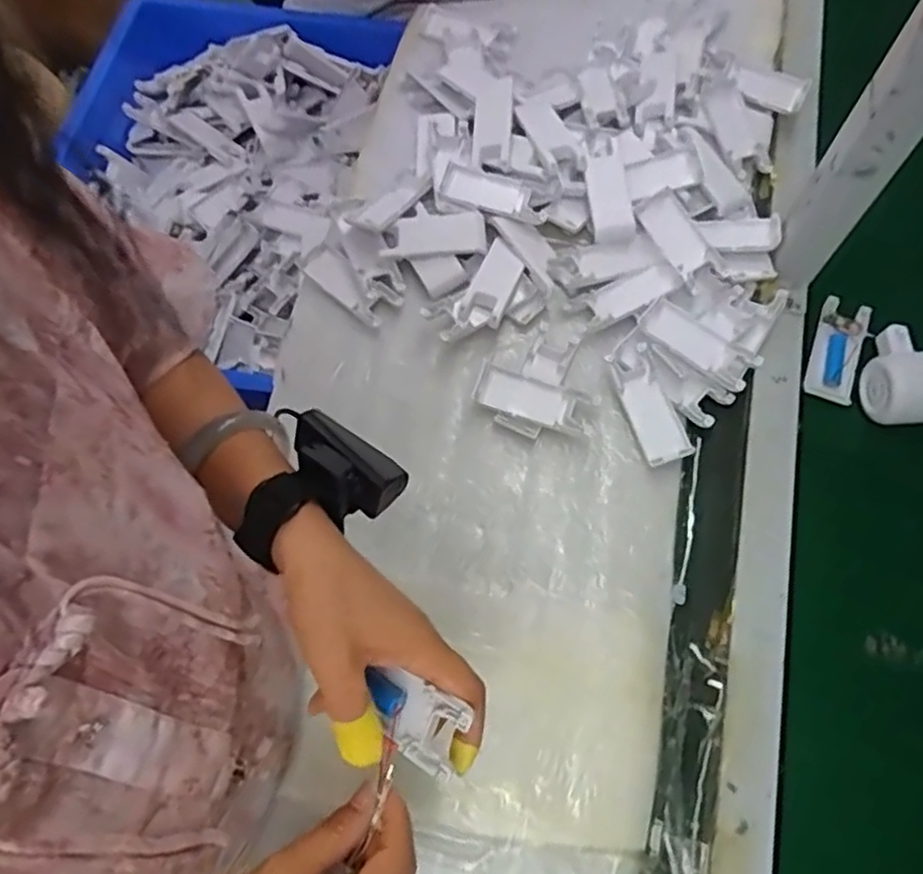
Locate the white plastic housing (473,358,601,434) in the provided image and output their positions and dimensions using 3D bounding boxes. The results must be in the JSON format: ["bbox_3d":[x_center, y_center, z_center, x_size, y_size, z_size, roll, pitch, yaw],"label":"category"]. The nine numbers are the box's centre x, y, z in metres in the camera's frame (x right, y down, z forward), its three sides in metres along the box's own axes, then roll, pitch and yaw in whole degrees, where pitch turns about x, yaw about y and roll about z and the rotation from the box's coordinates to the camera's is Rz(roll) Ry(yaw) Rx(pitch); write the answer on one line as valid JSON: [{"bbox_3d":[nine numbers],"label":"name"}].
[{"bbox_3d":[0.061,-0.031,0.587,0.103,0.011,0.040,22,71,10],"label":"white plastic housing"}]

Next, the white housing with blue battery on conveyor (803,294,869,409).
[{"bbox_3d":[0.334,-0.078,0.612,0.039,0.010,0.095,13,82,27],"label":"white housing with blue battery on conveyor"}]

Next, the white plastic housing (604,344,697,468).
[{"bbox_3d":[0.159,-0.027,0.584,0.039,0.014,0.102,-18,69,-5],"label":"white plastic housing"}]

